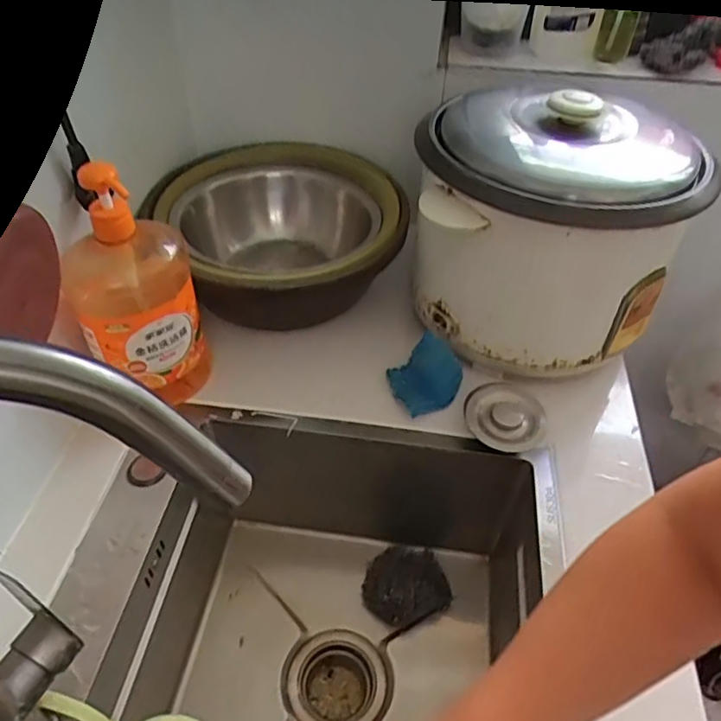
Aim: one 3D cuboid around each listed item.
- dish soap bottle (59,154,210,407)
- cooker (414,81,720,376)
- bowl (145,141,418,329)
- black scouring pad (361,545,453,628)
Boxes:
[{"bbox_3d":[-0.216,-0.063,0.590,0.117,0.246,0.066,-26,51,-24],"label":"dish soap bottle"},{"bbox_3d":[0.214,-0.151,0.694,0.272,0.267,0.303,16,48,15],"label":"cooker"},{"bbox_3d":[-0.092,-0.171,0.789,0.293,0.146,0.288,0,46,0],"label":"bowl"},{"bbox_3d":[0.053,0.257,0.709,0.100,0.035,0.093,-4,46,-5],"label":"black scouring pad"}]

